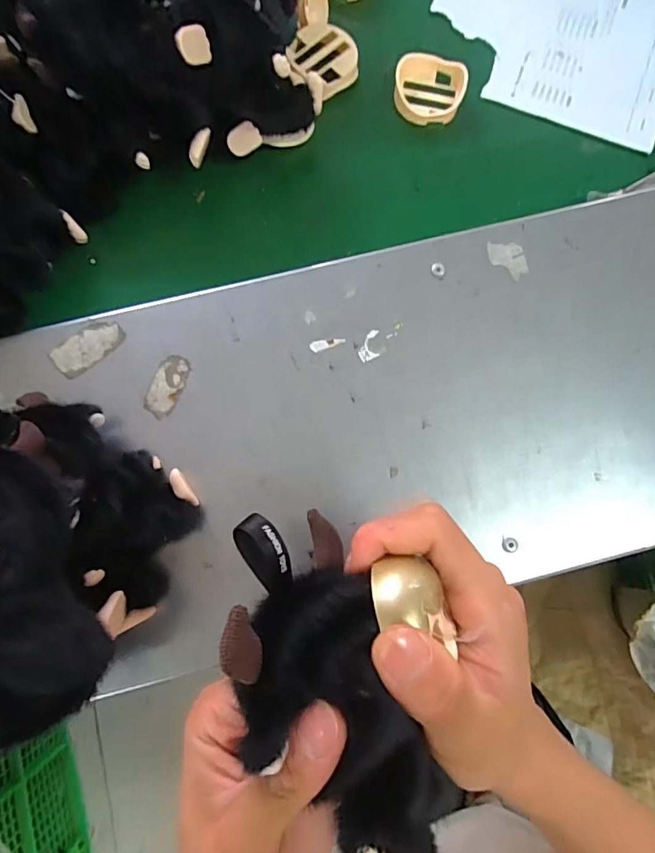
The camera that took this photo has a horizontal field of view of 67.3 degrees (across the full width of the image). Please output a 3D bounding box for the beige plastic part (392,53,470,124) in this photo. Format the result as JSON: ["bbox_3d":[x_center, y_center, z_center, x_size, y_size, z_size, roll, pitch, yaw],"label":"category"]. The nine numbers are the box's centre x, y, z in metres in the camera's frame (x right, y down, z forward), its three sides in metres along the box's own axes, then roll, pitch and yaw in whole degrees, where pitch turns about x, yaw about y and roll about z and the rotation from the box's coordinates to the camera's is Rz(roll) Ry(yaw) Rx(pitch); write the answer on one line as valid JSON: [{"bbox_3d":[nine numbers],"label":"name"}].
[{"bbox_3d":[0.082,-0.268,0.392,0.055,0.019,0.046,5,78,1],"label":"beige plastic part"}]

